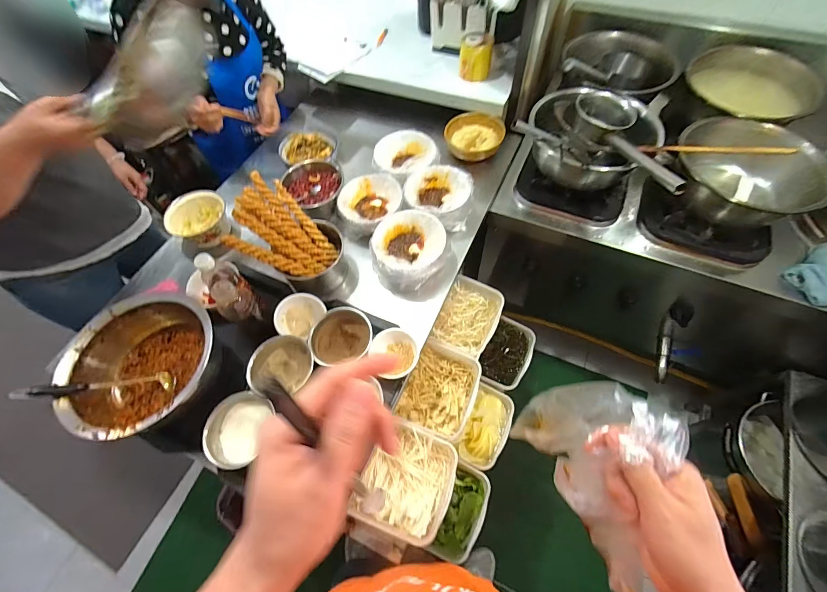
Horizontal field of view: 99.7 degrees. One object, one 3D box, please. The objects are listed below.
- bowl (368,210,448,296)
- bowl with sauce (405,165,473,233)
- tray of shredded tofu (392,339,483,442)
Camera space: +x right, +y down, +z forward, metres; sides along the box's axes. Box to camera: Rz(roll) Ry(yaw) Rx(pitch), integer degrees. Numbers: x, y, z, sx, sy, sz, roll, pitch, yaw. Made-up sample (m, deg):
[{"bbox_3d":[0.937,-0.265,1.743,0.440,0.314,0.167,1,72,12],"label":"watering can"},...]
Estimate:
[{"bbox_3d":[-0.011,-0.104,0.877,0.170,0.119,0.183,-2,61,3],"label":"bowl"},{"bbox_3d":[0.066,-0.262,0.935,0.170,0.094,0.165,-2,61,3],"label":"bowl with sauce"},{"bbox_3d":[0.073,0.219,0.814,0.142,0.045,0.197,20,64,14],"label":"tray of shredded tofu"}]

